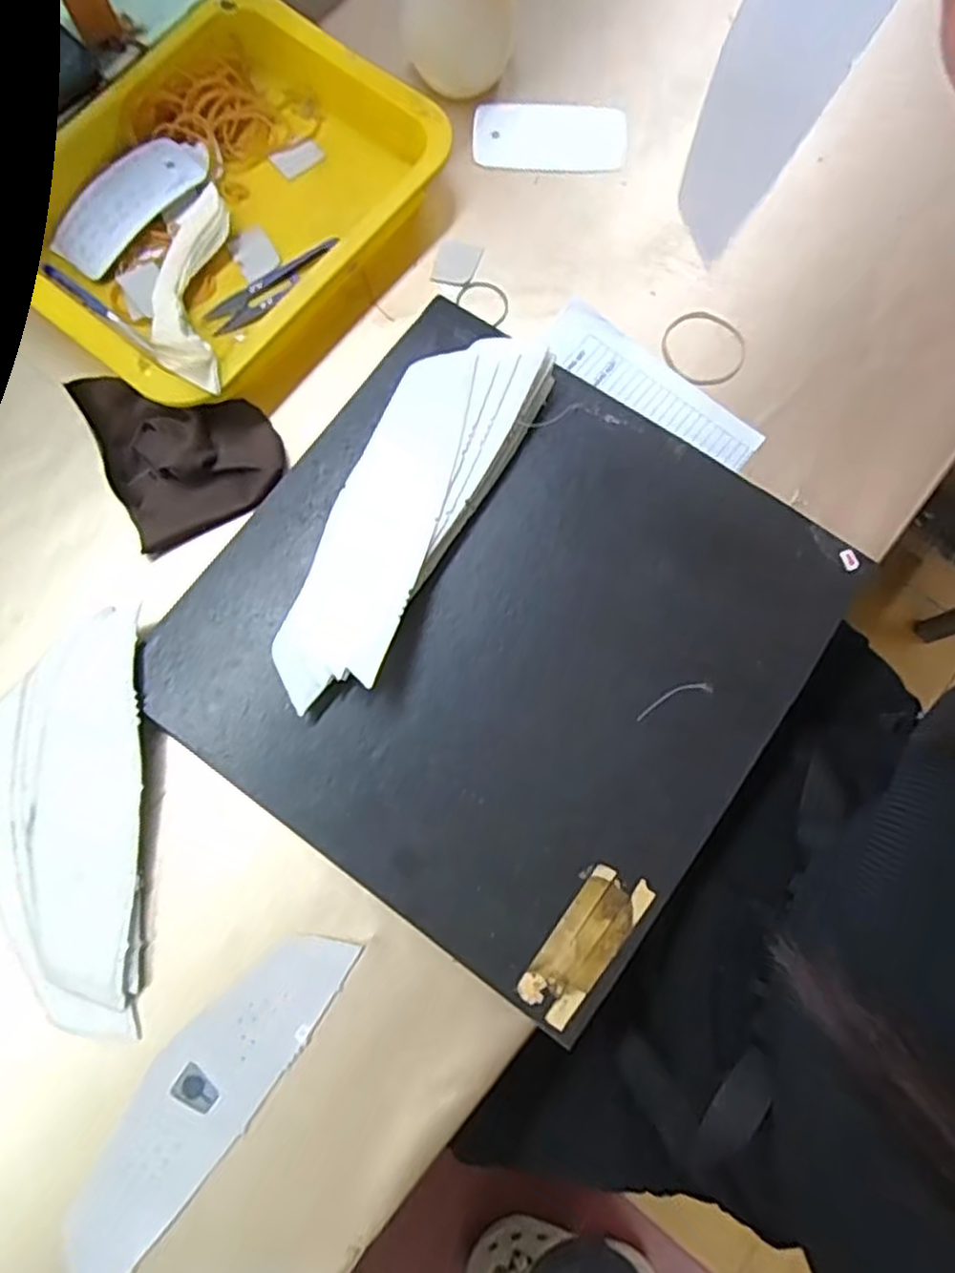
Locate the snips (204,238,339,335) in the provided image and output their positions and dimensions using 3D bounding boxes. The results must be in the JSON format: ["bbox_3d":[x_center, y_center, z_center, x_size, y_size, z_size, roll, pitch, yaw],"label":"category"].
[{"bbox_3d":[-0.127,-0.222,0.461,0.095,0.007,0.024,-31,80,-7],"label":"snips"}]

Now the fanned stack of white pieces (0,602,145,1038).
[{"bbox_3d":[-0.227,0.094,0.385,0.096,0.023,0.217,-1,78,-1],"label":"fanned stack of white pieces"}]

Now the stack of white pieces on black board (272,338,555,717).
[{"bbox_3d":[-0.040,-0.067,0.392,0.067,0.036,0.221,28,79,5],"label":"stack of white pieces on black board"}]

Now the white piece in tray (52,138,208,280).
[{"bbox_3d":[-0.225,-0.281,0.468,0.108,0.012,0.047,-43,82,-9],"label":"white piece in tray"}]

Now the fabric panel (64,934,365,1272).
[{"bbox_3d":[-0.140,0.233,0.369,0.054,0.005,0.193,35,80,6],"label":"fabric panel"}]

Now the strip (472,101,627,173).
[{"bbox_3d":[0.050,-0.343,0.492,0.102,0.006,0.053,4,78,0],"label":"strip"}]

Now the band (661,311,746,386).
[{"bbox_3d":[0.144,-0.185,0.459,0.053,0.006,0.053,0,78,-1],"label":"band"}]

